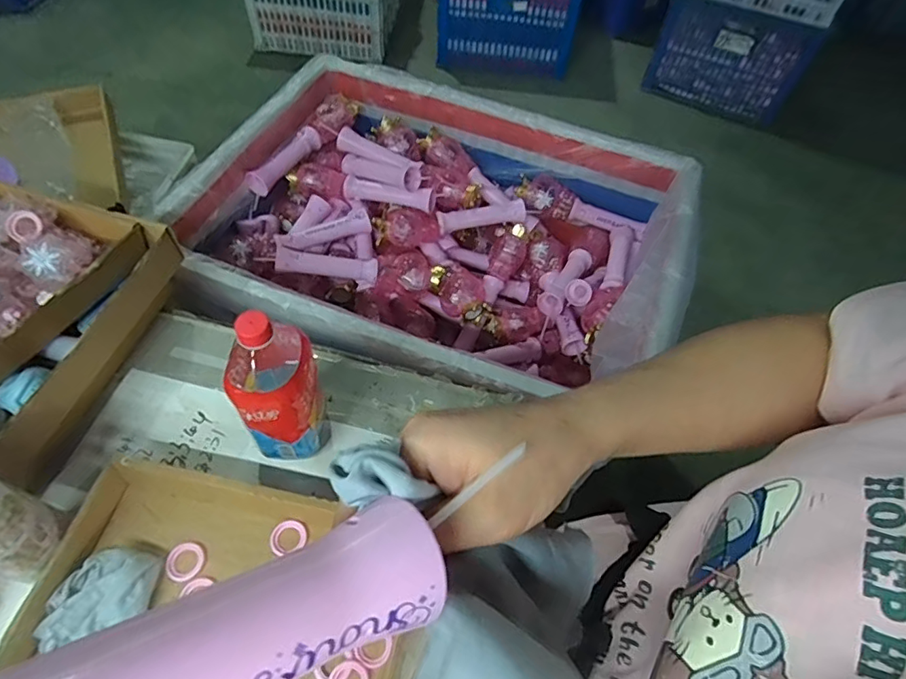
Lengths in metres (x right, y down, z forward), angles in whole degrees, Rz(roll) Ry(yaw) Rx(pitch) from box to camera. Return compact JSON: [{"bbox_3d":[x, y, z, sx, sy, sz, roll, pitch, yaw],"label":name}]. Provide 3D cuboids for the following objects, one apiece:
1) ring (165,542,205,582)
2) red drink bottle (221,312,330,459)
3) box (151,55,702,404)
[{"bbox_3d":[-0.278,0.231,0.548,0.036,0.007,0.037,2,56,-3],"label":"ring"},{"bbox_3d":[-0.185,0.048,0.561,0.084,0.224,0.100,-18,60,-16],"label":"red drink bottle"},{"bbox_3d":[-0.020,-0.181,1.012,0.810,0.297,0.623,21,57,10],"label":"box"}]

